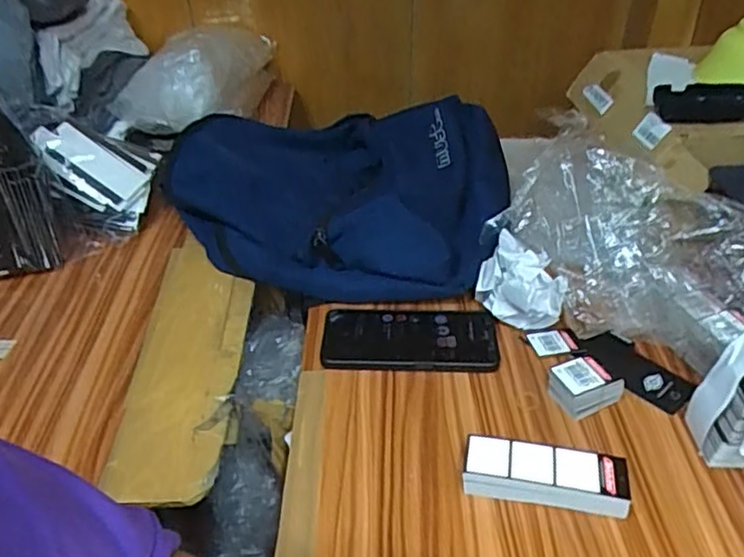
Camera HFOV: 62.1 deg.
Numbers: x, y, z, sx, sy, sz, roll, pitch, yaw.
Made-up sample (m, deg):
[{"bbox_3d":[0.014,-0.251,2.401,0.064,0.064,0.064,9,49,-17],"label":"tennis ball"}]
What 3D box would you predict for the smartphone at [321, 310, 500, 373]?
[{"bbox_3d":[0.037,0.060,0.614,0.168,0.012,0.085,1,37,3],"label":"smartphone"}]

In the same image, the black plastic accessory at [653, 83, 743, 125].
[{"bbox_3d":[0.370,-0.195,0.686,0.108,0.031,0.056,-4,37,-3],"label":"black plastic accessory"}]

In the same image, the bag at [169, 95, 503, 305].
[{"bbox_3d":[-0.061,-0.115,0.766,0.430,0.109,0.311,8,38,12],"label":"bag"}]

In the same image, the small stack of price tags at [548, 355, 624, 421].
[{"bbox_3d":[0.187,0.094,0.545,0.052,0.034,0.040,-14,39,-16],"label":"small stack of price tags"}]

